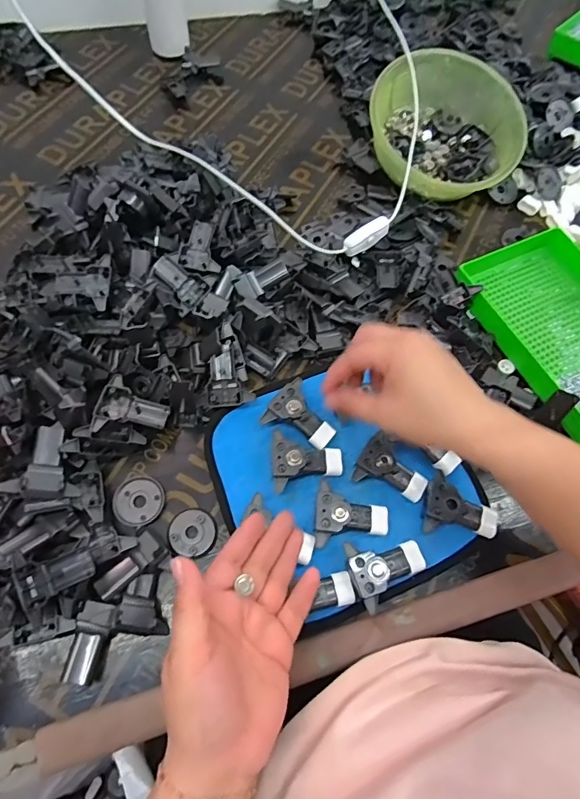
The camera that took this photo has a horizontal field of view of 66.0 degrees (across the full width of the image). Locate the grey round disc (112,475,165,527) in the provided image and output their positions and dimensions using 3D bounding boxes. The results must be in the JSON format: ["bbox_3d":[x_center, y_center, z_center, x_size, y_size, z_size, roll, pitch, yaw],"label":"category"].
[{"bbox_3d":[-0.134,0.090,0.395,0.042,0.007,0.043,1,65,-3],"label":"grey round disc"}]

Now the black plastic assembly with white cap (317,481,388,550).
[{"bbox_3d":[0.055,0.102,0.389,0.064,0.020,0.052,6,65,0],"label":"black plastic assembly with white cap"}]

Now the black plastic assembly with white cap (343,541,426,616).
[{"bbox_3d":[0.080,0.137,0.374,0.066,0.018,0.053,-23,68,-13],"label":"black plastic assembly with white cap"}]

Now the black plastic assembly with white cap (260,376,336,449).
[{"bbox_3d":[0.011,0.019,0.424,0.064,0.020,0.052,42,70,15],"label":"black plastic assembly with white cap"}]

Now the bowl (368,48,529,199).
[{"bbox_3d":[0.193,-0.340,0.566,0.185,0.089,0.185,1,65,-3],"label":"bowl"}]

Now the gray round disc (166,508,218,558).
[{"bbox_3d":[-0.085,0.114,0.389,0.042,0.005,0.039,1,65,-3],"label":"gray round disc"}]

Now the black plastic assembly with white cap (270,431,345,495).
[{"bbox_3d":[0.016,0.054,0.409,0.066,0.020,0.052,-5,66,-6],"label":"black plastic assembly with white cap"}]

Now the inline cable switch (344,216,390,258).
[{"bbox_3d":[0.086,-0.181,0.496,0.057,0.015,0.020,-34,71,-1],"label":"inline cable switch"}]

